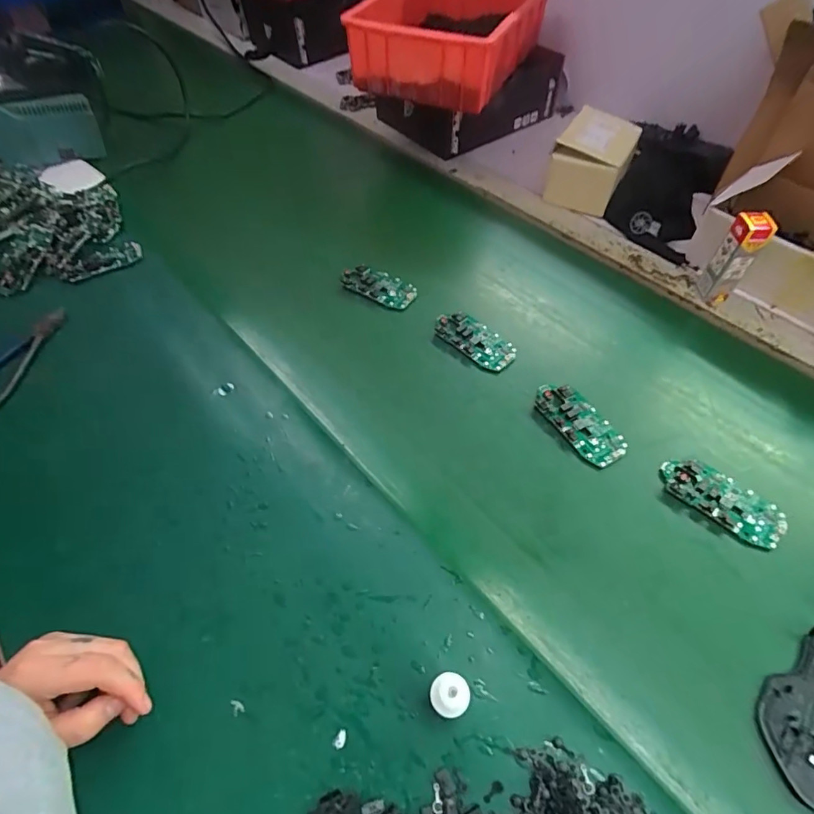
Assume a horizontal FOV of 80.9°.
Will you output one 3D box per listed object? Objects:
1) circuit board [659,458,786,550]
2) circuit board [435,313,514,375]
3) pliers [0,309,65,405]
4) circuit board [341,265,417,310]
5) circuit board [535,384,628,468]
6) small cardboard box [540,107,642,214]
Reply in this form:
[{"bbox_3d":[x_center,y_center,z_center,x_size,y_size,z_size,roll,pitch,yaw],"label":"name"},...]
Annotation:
[{"bbox_3d":[0.269,0.079,0.410,0.098,0.013,0.044,33,62,22],"label":"circuit board"},{"bbox_3d":[0.075,-0.075,0.523,0.092,0.011,0.041,37,64,24],"label":"circuit board"},{"bbox_3d":[-0.430,-0.055,0.525,0.051,0.016,0.150,15,57,12],"label":"pliers"},{"bbox_3d":[-0.033,-0.148,0.577,0.094,0.014,0.039,28,72,18],"label":"circuit board"},{"bbox_3d":[0.165,0.014,0.457,0.043,0.015,0.093,-31,60,-18],"label":"circuit board"},{"bbox_3d":[0.249,-0.327,0.645,0.090,0.079,0.108,25,60,18],"label":"small cardboard box"}]

